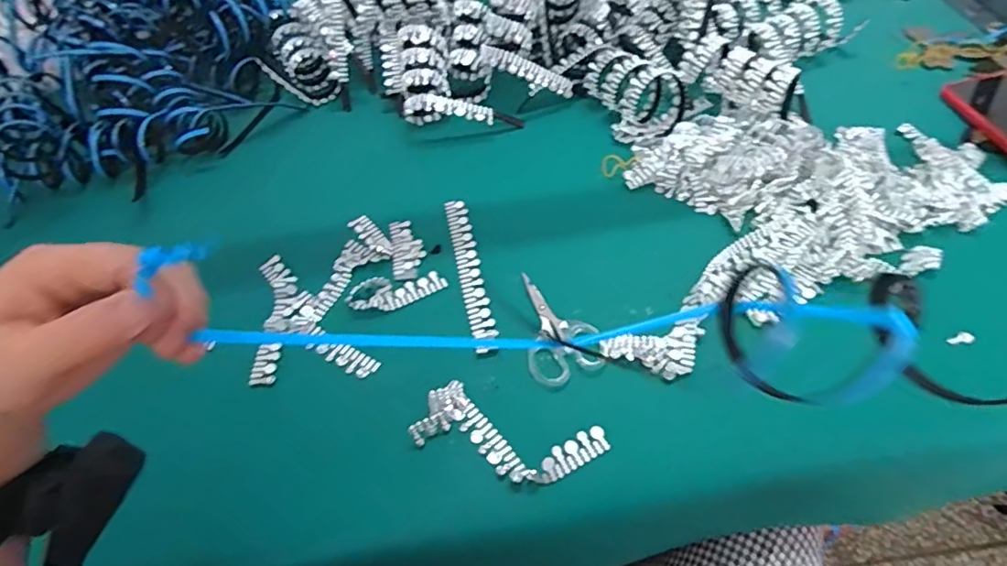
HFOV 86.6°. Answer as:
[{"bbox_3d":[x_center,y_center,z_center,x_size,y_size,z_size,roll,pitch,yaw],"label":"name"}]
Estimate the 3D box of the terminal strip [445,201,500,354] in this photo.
[{"bbox_3d":[-0.033,-0.014,0.523,0.023,0.004,0.187,-13,54,-4],"label":"terminal strip"}]

